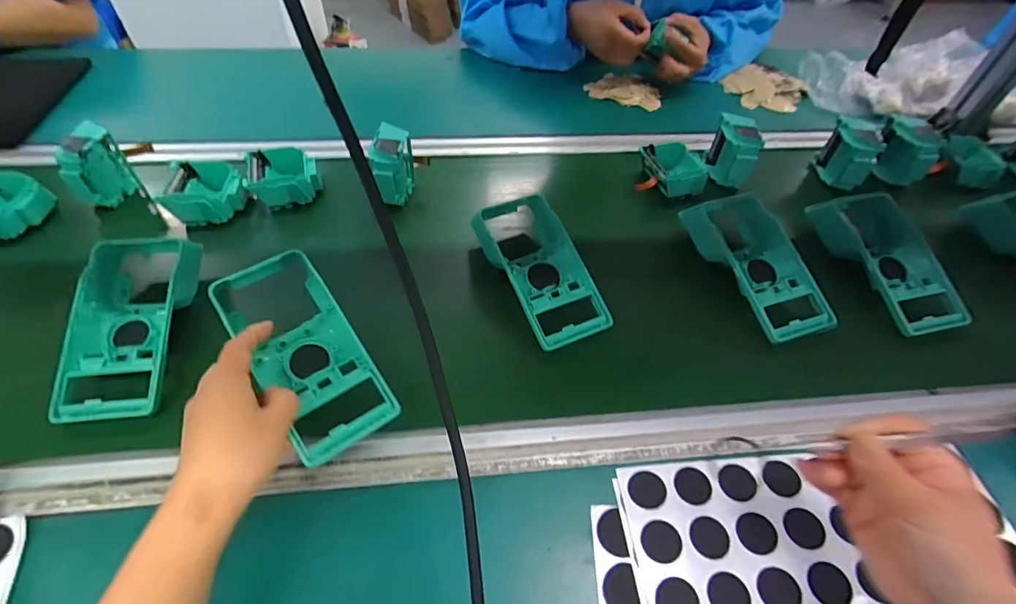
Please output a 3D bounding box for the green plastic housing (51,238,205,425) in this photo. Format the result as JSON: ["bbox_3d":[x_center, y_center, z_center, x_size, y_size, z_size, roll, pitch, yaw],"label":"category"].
[{"bbox_3d":[-0.344,0.010,0.449,0.099,0.049,0.193,-3,51,-5],"label":"green plastic housing"}]

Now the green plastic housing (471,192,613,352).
[{"bbox_3d":[0.034,-0.039,0.517,0.087,0.049,0.176,-21,55,-19],"label":"green plastic housing"}]

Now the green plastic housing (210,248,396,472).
[{"bbox_3d":[-0.167,0.042,0.404,0.081,0.039,0.175,-29,70,-26],"label":"green plastic housing"}]

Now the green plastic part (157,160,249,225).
[{"bbox_3d":[-0.352,-0.130,0.576,0.093,0.035,0.086,-8,50,-12],"label":"green plastic part"}]

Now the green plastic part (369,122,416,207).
[{"bbox_3d":[-0.140,-0.158,0.587,0.046,0.078,0.075,-1,50,-4],"label":"green plastic part"}]

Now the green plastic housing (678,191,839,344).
[{"bbox_3d":[0.272,-0.048,0.544,0.090,0.057,0.194,-13,52,-13],"label":"green plastic housing"}]

